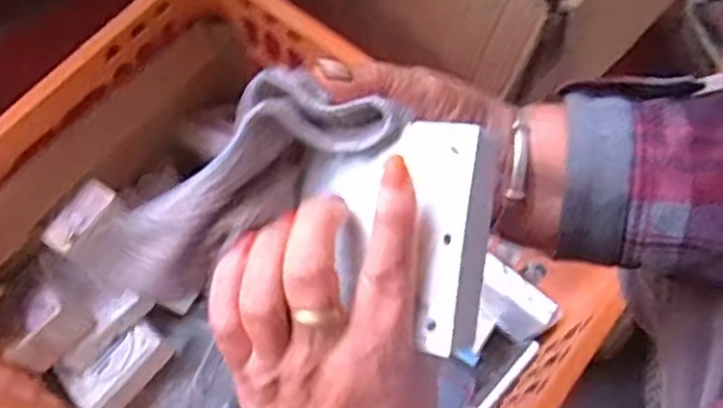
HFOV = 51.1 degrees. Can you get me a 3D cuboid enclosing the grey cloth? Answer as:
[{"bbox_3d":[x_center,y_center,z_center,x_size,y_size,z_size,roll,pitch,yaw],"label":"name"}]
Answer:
[{"bbox_3d":[-0.050,-0.007,0.313,0.129,0.042,0.048,-38,73,-1],"label":"grey cloth"}]

